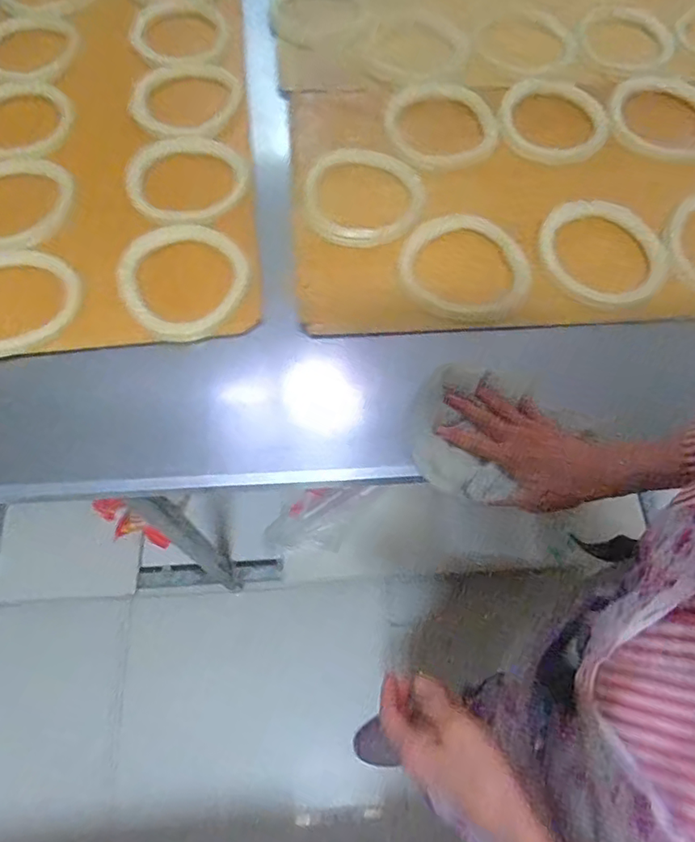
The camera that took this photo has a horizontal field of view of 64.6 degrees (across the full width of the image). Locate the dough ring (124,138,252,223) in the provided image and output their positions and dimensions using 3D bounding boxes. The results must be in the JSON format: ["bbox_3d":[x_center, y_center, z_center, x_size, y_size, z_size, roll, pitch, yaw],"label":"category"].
[{"bbox_3d":[-0.217,-0.321,0.736,0.185,0.019,0.149,33,71,21],"label":"dough ring"}]

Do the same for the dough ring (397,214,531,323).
[{"bbox_3d":[0.147,-0.189,0.676,0.152,0.027,0.146,0,65,0],"label":"dough ring"}]

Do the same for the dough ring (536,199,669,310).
[{"bbox_3d":[0.320,-0.216,0.691,0.154,0.011,0.149,0,71,0],"label":"dough ring"}]

